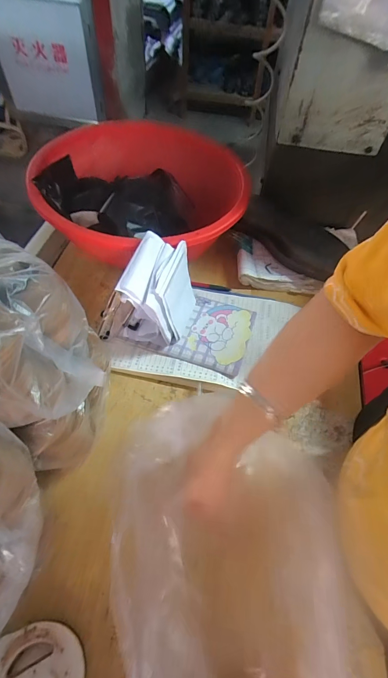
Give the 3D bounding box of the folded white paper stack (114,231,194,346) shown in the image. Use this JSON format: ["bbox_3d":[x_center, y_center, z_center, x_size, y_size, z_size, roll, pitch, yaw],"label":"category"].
[{"bbox_3d":[-0.055,-0.073,0.517,0.097,0.137,0.129,14,54,5],"label":"folded white paper stack"}]

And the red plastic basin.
[{"bbox_3d":[-0.091,-0.264,0.655,0.391,0.165,0.374,1,54,-4],"label":"red plastic basin"}]

